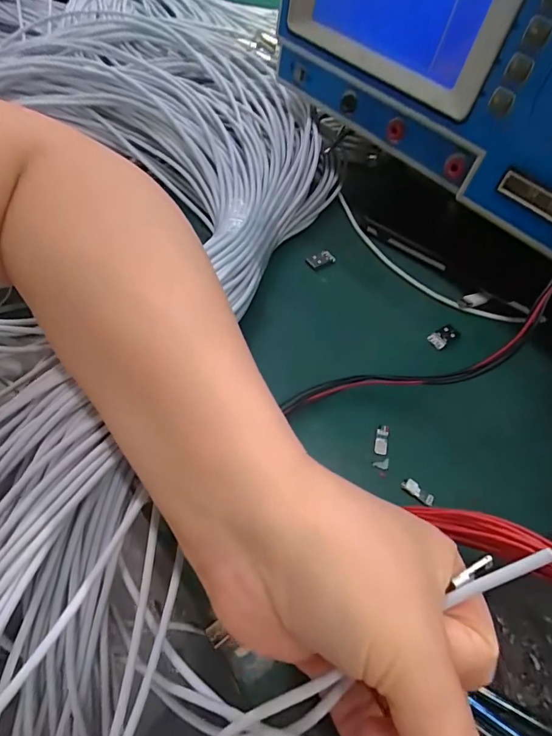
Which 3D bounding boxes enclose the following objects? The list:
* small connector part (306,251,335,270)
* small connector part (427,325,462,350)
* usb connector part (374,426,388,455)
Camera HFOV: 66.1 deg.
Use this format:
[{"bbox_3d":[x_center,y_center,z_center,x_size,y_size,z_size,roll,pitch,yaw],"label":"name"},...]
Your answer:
[{"bbox_3d":[0.034,-0.083,0.322,0.022,0.004,0.011,-27,62,-17],"label":"small connector part"},{"bbox_3d":[0.113,-0.021,0.285,0.021,0.004,0.012,-28,63,-18],"label":"small connector part"},{"bbox_3d":[0.060,0.040,0.239,0.007,0.004,0.017,14,56,7],"label":"usb connector part"}]

